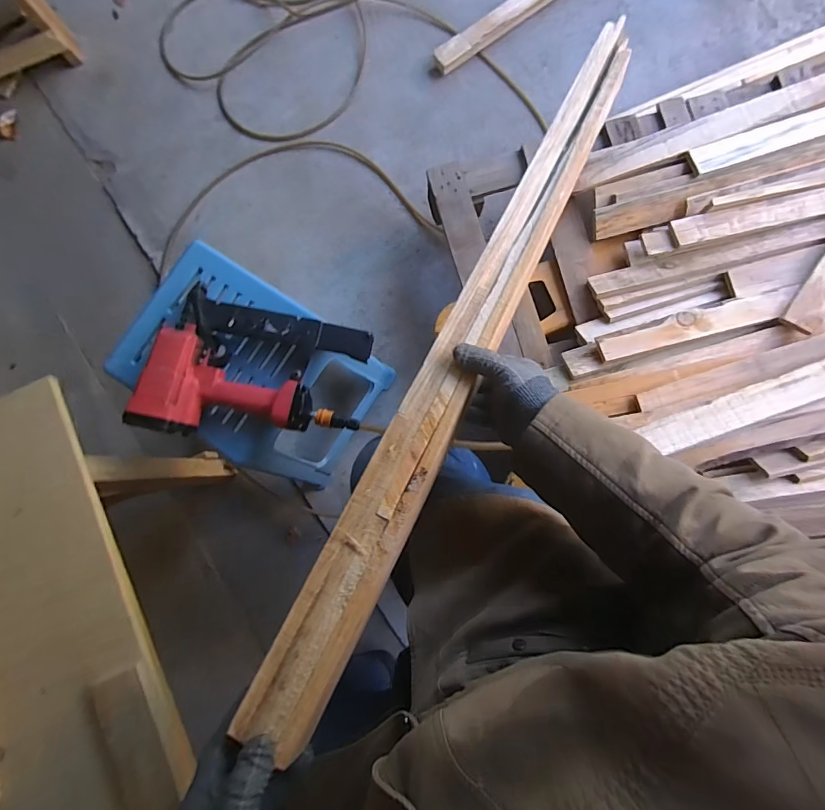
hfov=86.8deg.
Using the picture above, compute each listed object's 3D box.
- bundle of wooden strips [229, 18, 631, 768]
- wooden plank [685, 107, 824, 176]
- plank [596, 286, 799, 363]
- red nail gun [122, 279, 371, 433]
[{"bbox_3d":[0.088,-0.124,0.517,0.066,0.025,0.956,25,72,9],"label":"bundle of wooden strips"},{"bbox_3d":[0.811,-0.590,0.942,0.437,0.029,0.070,-16,83,2],"label":"wooden plank"},{"bbox_3d":[0.772,-0.214,0.868,0.807,0.038,0.069,-14,83,2],"label":"plank"},{"bbox_3d":[-0.242,-0.045,0.685,0.338,0.084,0.244,15,85,6],"label":"red nail gun"}]

